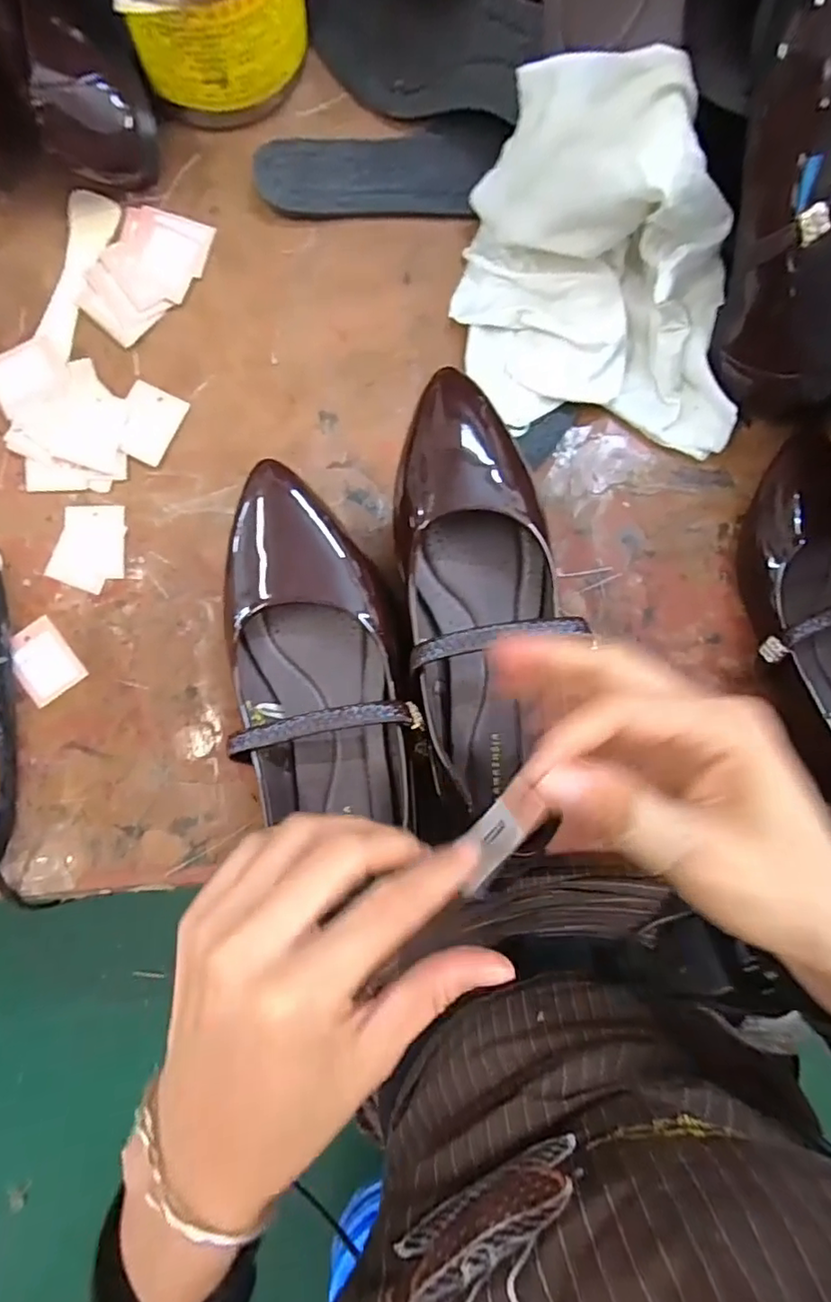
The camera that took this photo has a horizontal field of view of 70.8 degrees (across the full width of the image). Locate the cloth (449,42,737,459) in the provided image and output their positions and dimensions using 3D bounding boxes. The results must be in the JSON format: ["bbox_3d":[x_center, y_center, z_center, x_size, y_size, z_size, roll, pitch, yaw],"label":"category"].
[{"bbox_3d":[0.130,-0.232,0.360,0.198,0.113,0.178,12,87,-2],"label":"cloth"}]

